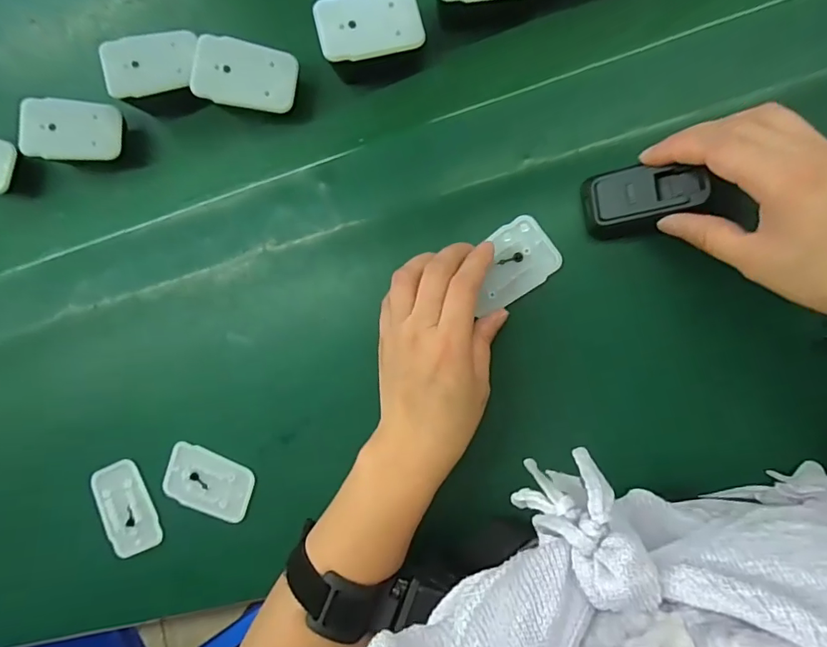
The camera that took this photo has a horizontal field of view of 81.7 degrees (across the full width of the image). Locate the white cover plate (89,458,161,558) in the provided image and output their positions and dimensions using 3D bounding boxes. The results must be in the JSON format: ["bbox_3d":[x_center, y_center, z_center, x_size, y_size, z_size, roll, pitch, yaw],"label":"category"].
[{"bbox_3d":[-0.226,0.146,0.376,0.042,0.005,0.071,-27,84,9],"label":"white cover plate"}]

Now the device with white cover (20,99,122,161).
[{"bbox_3d":[-0.252,-0.143,0.353,0.064,0.010,0.044,1,88,-18],"label":"device with white cover"}]

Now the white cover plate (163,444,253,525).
[{"bbox_3d":[-0.157,0.121,0.364,0.070,0.008,0.043,19,93,10],"label":"white cover plate"}]

